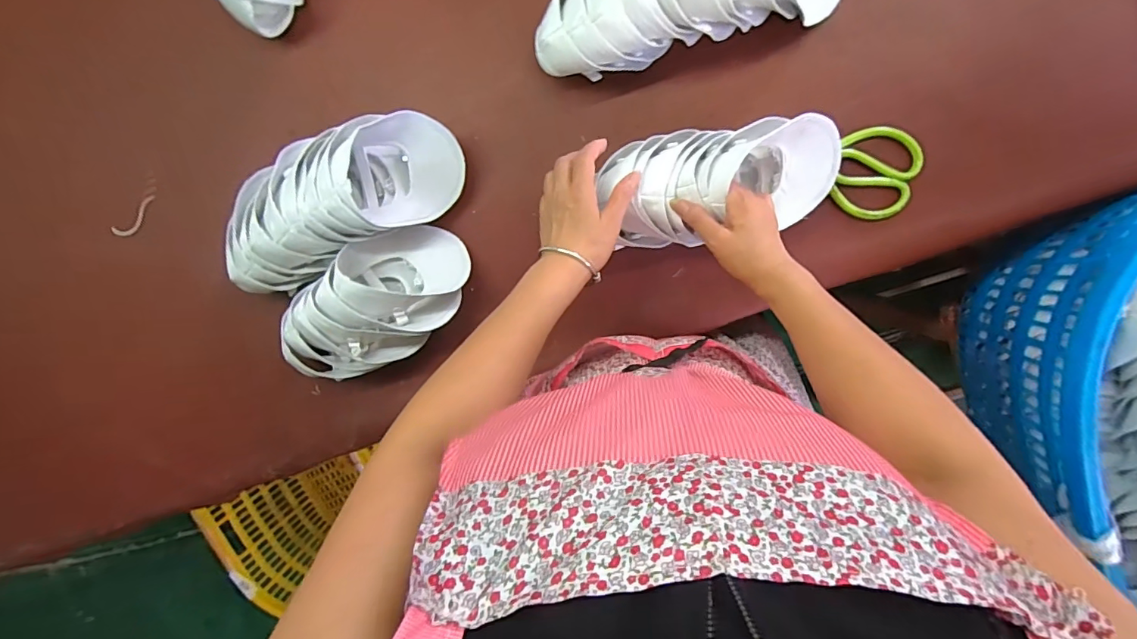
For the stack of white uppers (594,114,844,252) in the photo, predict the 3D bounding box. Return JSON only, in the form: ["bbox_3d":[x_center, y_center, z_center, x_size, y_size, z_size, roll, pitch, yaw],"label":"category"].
[{"bbox_3d":[0.162,-0.147,0.547,0.262,0.082,0.120,-9,99,0],"label":"stack of white uppers"}]

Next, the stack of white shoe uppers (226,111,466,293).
[{"bbox_3d":[-0.283,-0.143,0.589,0.317,0.120,0.140,-25,97,7],"label":"stack of white shoe uppers"}]

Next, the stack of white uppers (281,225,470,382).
[{"bbox_3d":[-0.233,-0.019,0.610,0.235,0.104,0.137,-38,95,9],"label":"stack of white uppers"}]

